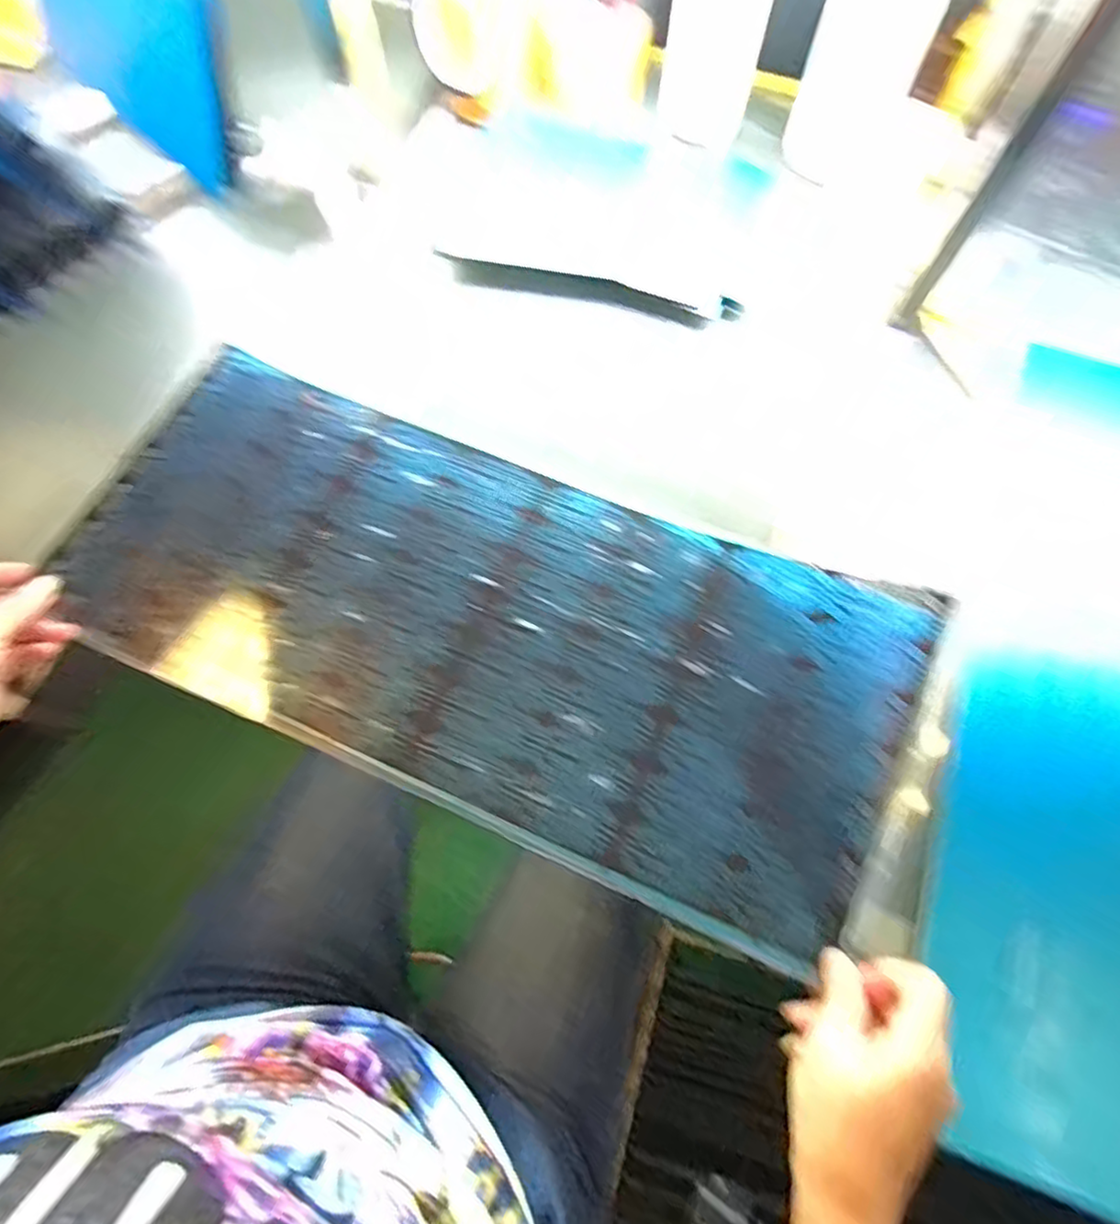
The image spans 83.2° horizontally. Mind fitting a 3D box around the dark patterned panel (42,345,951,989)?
[{"bbox_3d":[-0.056,0.001,0.436,0.555,0.052,0.248,22,71,8],"label":"dark patterned panel"}]

